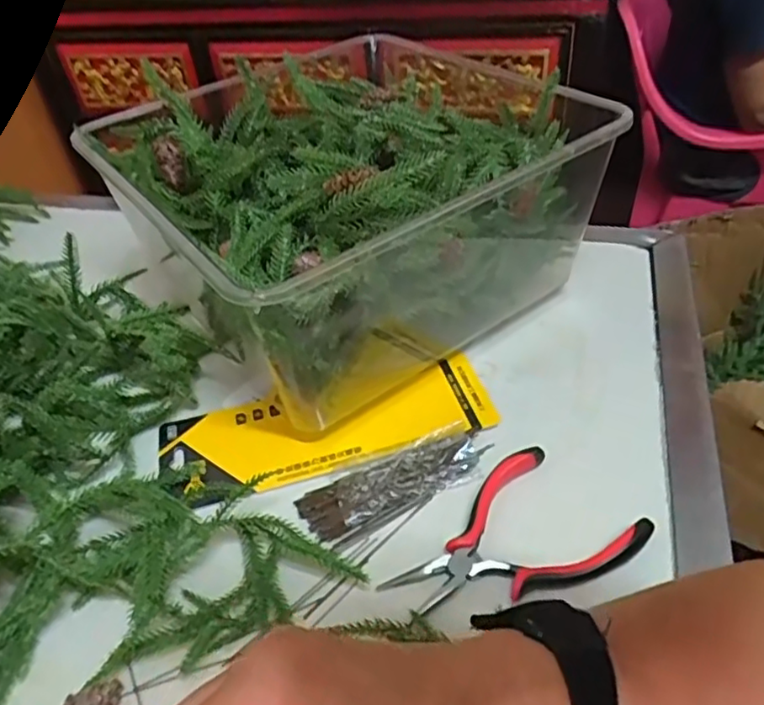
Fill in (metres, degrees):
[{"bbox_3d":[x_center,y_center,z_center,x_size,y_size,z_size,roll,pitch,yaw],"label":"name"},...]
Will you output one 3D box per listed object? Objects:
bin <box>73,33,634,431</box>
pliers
[{"bbox_3d":[-0.013,-0.109,0.478,0.301,0.156,0.262,-28,47,-23],"label":"bin"},{"bbox_3d":[0.076,0.108,0.340,0.119,0.013,0.087,-36,50,-29],"label":"pliers"}]

